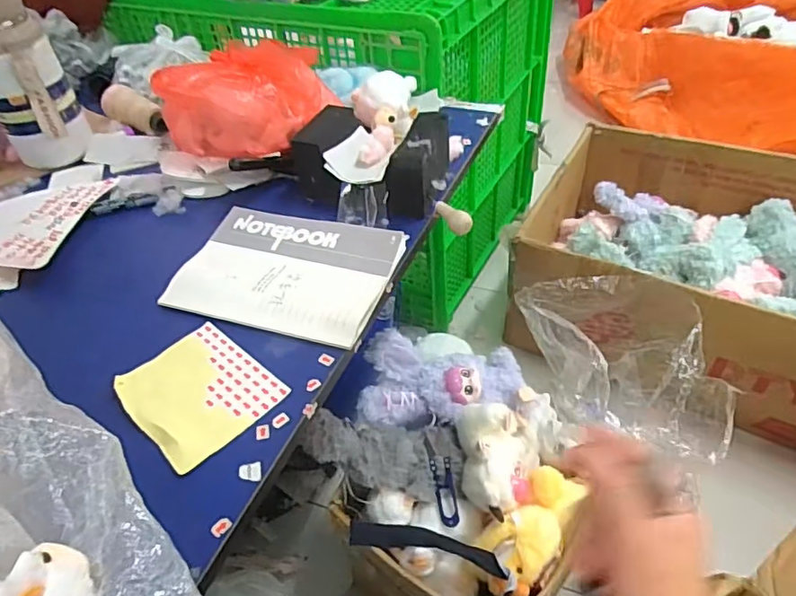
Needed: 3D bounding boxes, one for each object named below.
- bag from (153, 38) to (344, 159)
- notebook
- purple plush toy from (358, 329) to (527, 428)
[{"bbox_3d":[-0.187,-0.249,0.692,0.194,0.101,0.136,2,44,8],"label":"bag"},{"bbox_3d":[-0.109,-0.027,0.540,0.201,0.021,0.150,9,45,15],"label":"notebook"},{"bbox_3d":[0.065,0.107,0.746,0.210,0.069,0.117,0,44,6],"label":"purple plush toy"}]

